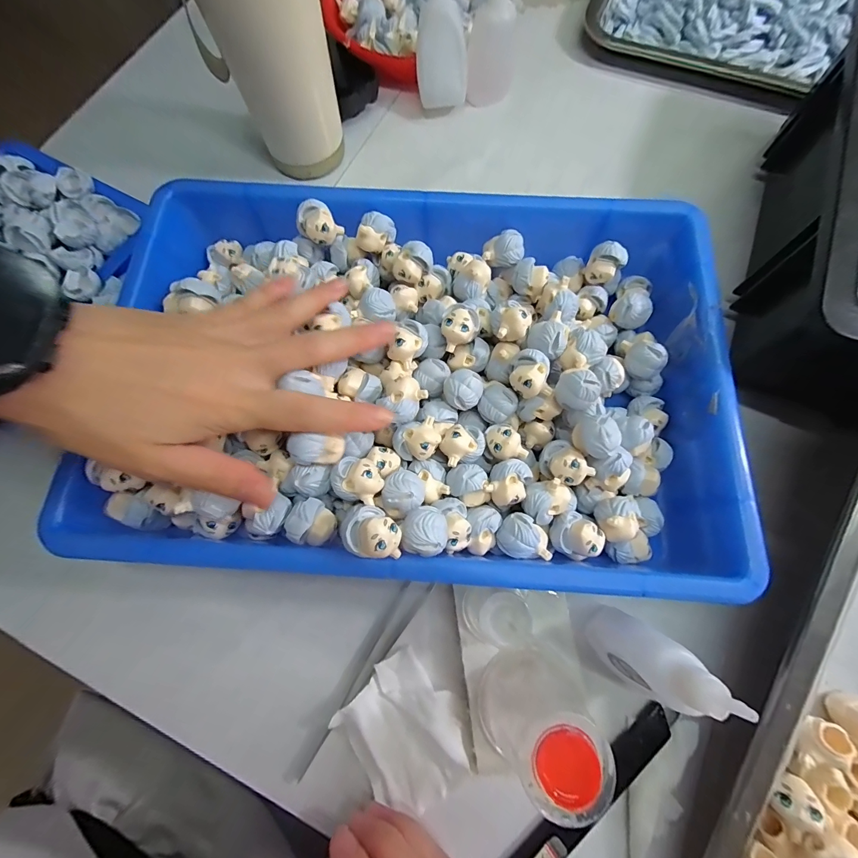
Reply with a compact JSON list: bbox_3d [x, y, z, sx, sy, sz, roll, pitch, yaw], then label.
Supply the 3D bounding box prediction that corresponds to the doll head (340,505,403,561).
[{"bbox_3d":[-0.027,0.051,0.179,0.028,0.019,0.023,14,75,5],"label":"doll head"}]

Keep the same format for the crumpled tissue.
[{"bbox_3d":[-0.013,0.173,0.208,0.060,0.013,0.068,-39,77,-9],"label":"crumpled tissue"}]

